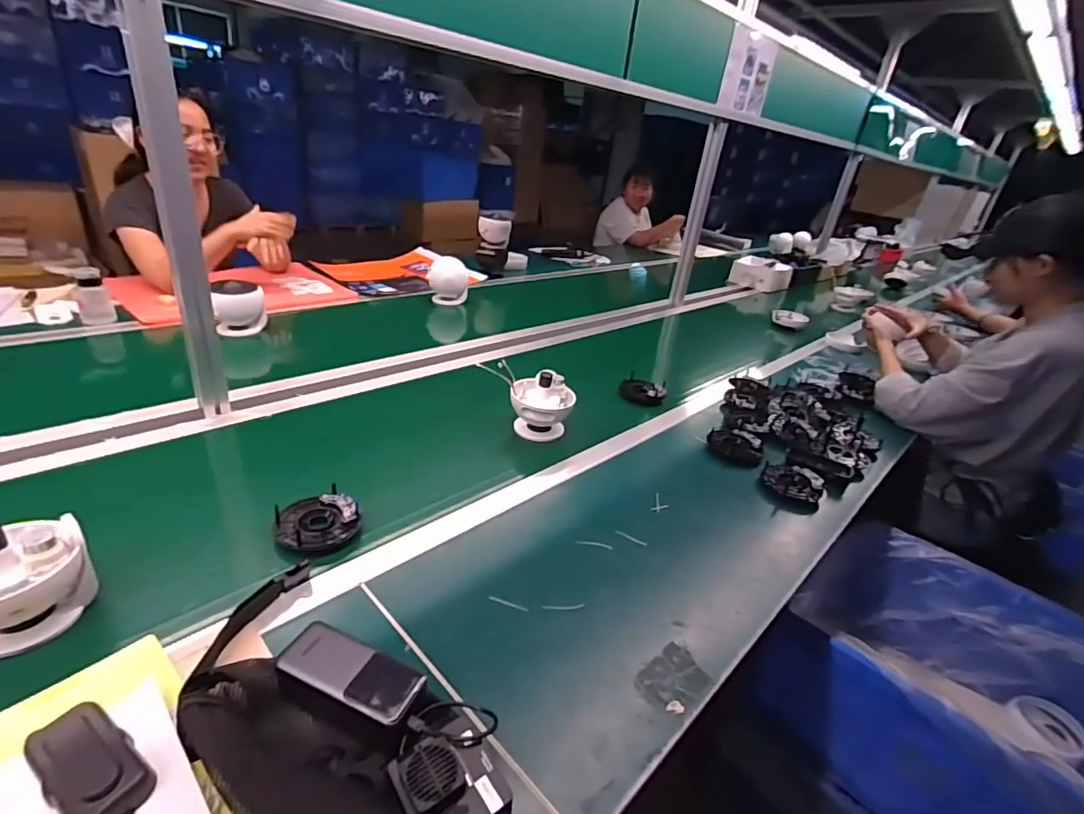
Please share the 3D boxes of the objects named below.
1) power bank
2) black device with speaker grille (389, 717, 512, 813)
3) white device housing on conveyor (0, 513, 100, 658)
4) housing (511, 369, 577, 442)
[{"bbox_3d":[-0.169,0.236,0.463,0.130,0.020,0.056,17,28,15],"label":"power bank"},{"bbox_3d":[-0.068,0.297,0.414,0.085,0.045,0.081,-11,33,-34],"label":"black device with speaker grille"},{"bbox_3d":[-0.509,0.162,0.500,0.102,0.105,0.115,25,32,29],"label":"white device housing on conveyor"},{"bbox_3d":[0.001,0.005,0.946,0.118,0.107,0.095,8,27,-1],"label":"housing"}]

